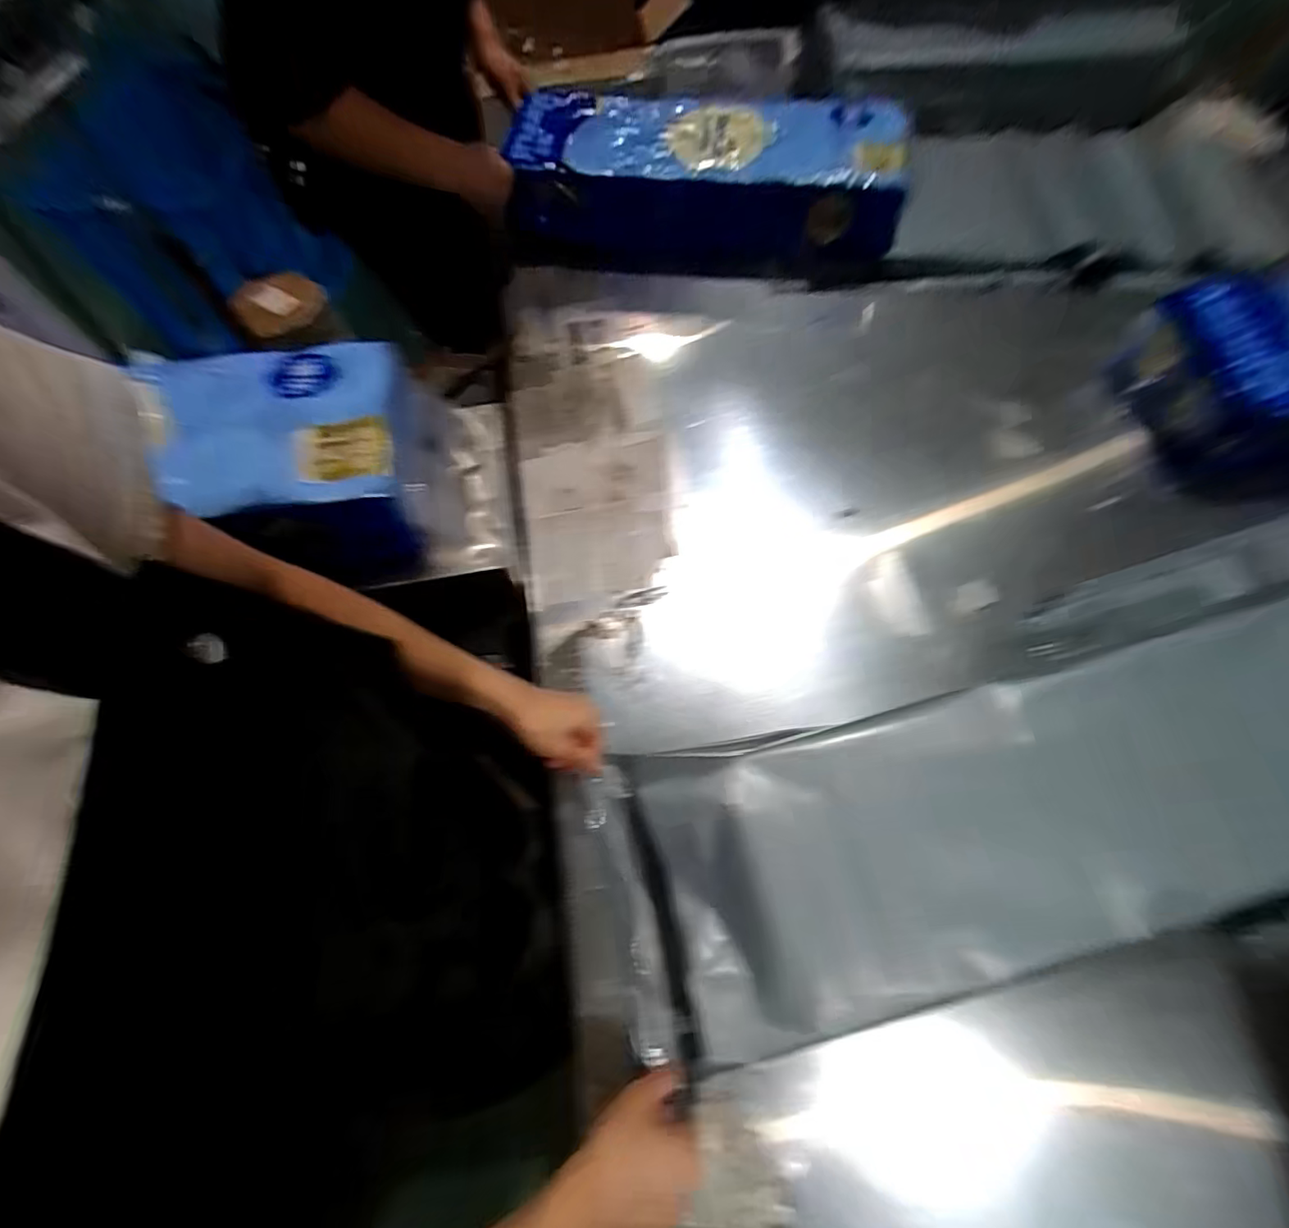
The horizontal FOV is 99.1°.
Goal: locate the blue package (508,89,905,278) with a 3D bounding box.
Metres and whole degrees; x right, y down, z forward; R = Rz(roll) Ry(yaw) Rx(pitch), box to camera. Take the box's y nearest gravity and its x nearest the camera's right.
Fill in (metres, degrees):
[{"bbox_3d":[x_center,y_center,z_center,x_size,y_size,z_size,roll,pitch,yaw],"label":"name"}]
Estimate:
[{"bbox_3d":[0.092,-0.689,0.888,0.601,0.154,0.224,2,66,4],"label":"blue package"}]

